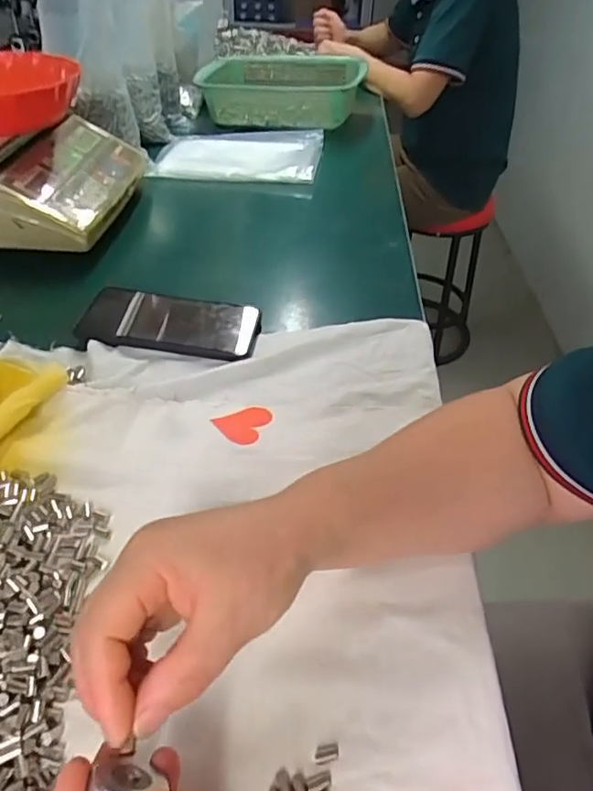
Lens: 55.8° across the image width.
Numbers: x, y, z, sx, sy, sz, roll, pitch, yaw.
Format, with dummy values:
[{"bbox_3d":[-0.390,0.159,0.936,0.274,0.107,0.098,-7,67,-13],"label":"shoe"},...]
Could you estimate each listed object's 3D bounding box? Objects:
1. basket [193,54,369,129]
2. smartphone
[{"bbox_3d":[-0.034,-0.569,1.041,0.277,0.079,0.221,11,43,9],"label":"basket"},{"bbox_3d":[-0.117,-0.071,0.525,0.159,0.015,0.076,7,42,4],"label":"smartphone"}]

